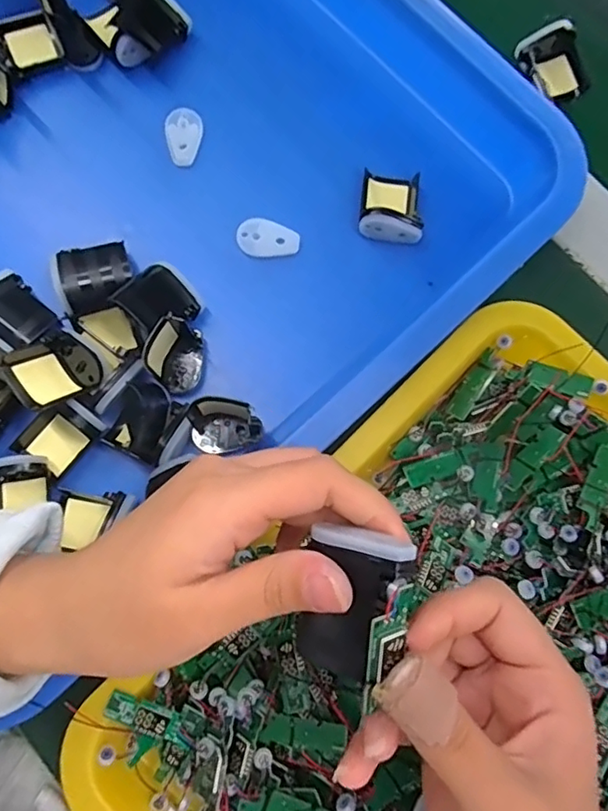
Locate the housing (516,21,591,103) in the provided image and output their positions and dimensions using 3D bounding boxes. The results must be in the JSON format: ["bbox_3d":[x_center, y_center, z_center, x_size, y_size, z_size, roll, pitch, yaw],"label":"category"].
[{"bbox_3d":[0.161,-0.219,0.355,0.035,0.027,0.039,-21,82,-6],"label":"housing"}]

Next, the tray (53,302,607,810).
[{"bbox_3d":[0.086,0.133,0.259,0.336,0.041,0.257,-42,85,-9],"label":"tray"}]

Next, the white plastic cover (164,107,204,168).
[{"bbox_3d":[-0.073,-0.162,0.333,0.021,0.007,0.037,5,80,-2],"label":"white plastic cover"}]

